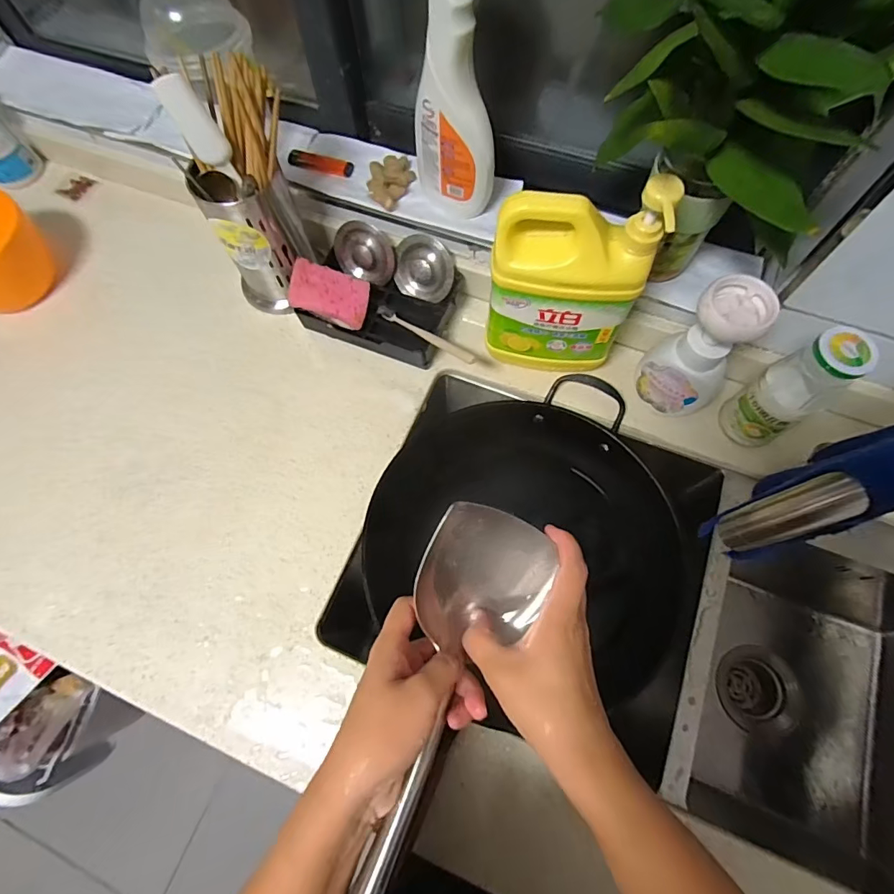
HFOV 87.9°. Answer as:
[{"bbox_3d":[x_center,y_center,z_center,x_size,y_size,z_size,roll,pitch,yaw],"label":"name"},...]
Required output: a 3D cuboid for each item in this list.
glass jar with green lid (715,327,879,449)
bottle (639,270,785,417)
[{"bbox_3d":[0.344,-0.054,0.467,0.056,0.159,0.054,-1,69,2],"label":"glass jar with green lid"},{"bbox_3d":[0.263,-0.096,0.489,0.079,0.168,0.068,1,69,3],"label":"bottle"}]

